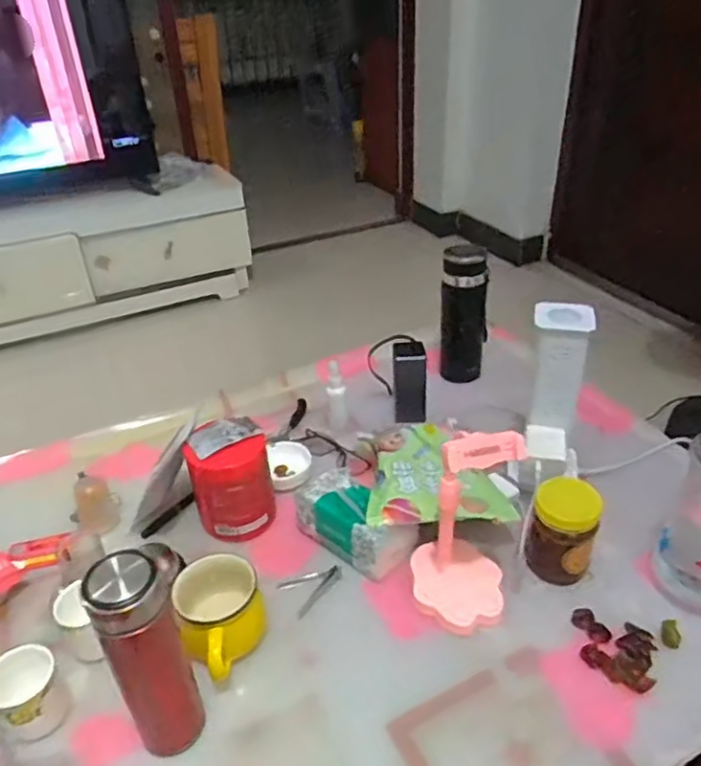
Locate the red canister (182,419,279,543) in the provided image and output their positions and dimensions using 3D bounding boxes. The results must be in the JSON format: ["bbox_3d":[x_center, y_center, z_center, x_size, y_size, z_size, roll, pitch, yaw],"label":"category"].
[{"bbox_3d":[-0.154,0.133,0.828,0.102,0.140,0.105,-7,34,-7],"label":"red canister"}]

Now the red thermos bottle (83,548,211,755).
[{"bbox_3d":[-0.179,0.252,0.569,0.061,0.246,0.065,-1,34,1],"label":"red thermos bottle"}]

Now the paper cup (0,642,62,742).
[{"bbox_3d":[-0.323,0.311,0.634,0.062,0.062,0.071,-26,41,-31],"label":"paper cup"}]

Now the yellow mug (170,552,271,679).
[{"bbox_3d":[-0.136,0.261,0.685,0.090,0.091,0.115,-13,35,-15],"label":"yellow mug"}]

